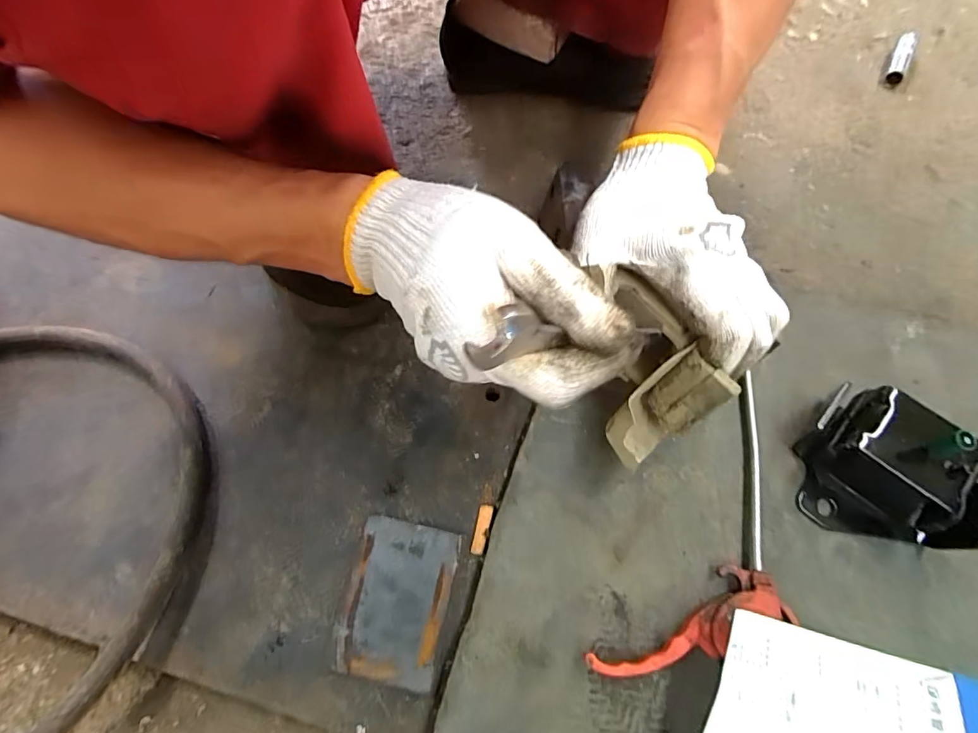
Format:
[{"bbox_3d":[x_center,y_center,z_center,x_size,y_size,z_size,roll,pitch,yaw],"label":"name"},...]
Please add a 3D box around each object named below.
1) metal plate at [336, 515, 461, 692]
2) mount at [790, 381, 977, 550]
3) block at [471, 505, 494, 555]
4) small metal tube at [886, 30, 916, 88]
[{"bbox_3d":[-0.062,0.157,0.326,0.066,0.008,0.096,10,64,6],"label":"metal plate"},{"bbox_3d":[0.263,0.071,0.316,0.083,0.063,0.105,-34,68,-15],"label":"mount"},{"bbox_3d":[-0.005,0.117,0.346,0.010,0.005,0.034,12,64,6],"label":"block"},{"bbox_3d":[0.480,-0.358,0.561,0.016,0.020,0.085,25,68,11],"label":"small metal tube"}]

